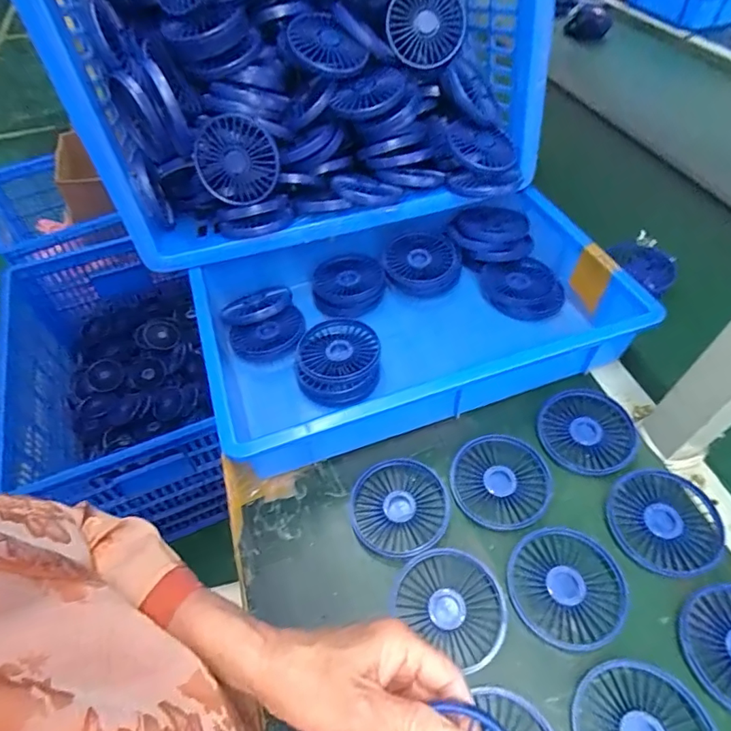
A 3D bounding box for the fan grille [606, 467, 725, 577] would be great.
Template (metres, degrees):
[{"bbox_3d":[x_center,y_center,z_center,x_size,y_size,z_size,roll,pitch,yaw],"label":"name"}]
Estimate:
[{"bbox_3d":[0.257,0.132,0.407,0.087,0.011,0.085,-1,52,2],"label":"fan grille"}]

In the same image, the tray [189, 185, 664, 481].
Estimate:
[{"bbox_3d":[0.048,-0.061,0.529,0.428,0.077,0.270,-16,53,-9],"label":"tray"}]

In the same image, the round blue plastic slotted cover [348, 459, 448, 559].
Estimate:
[{"bbox_3d":[0.030,0.127,0.430,0.087,0.013,0.088,-1,52,2],"label":"round blue plastic slotted cover"}]

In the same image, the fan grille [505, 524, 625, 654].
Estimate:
[{"bbox_3d":[0.160,0.176,0.380,0.083,0.013,0.085,-1,52,2],"label":"fan grille"}]

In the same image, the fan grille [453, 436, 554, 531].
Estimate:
[{"bbox_3d":[0.125,0.105,0.439,0.084,0.008,0.089,-1,52,2],"label":"fan grille"}]

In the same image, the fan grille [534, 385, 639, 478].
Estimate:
[{"bbox_3d":[0.216,0.063,0.464,0.084,0.015,0.089,-1,52,2],"label":"fan grille"}]

